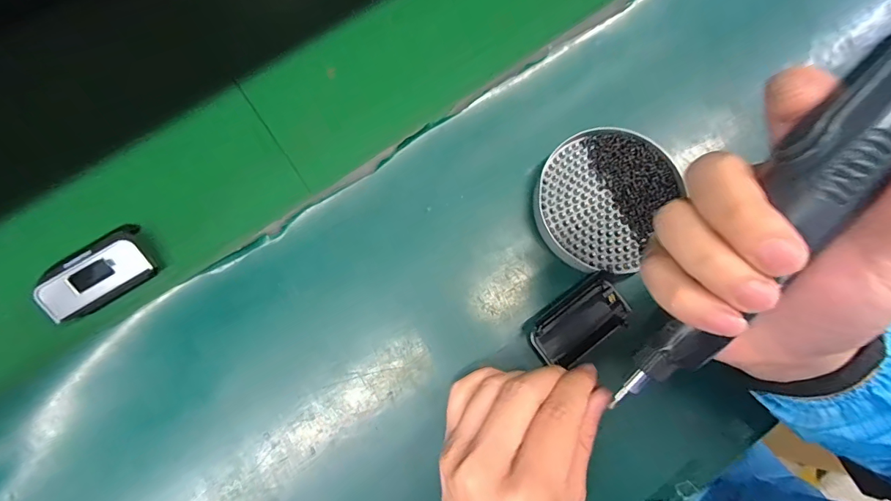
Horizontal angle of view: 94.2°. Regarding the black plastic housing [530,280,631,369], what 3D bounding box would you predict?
[{"bbox_3d":[0.101,0.057,0.313,0.074,0.017,0.039,-35,82,-6],"label":"black plastic housing"}]

